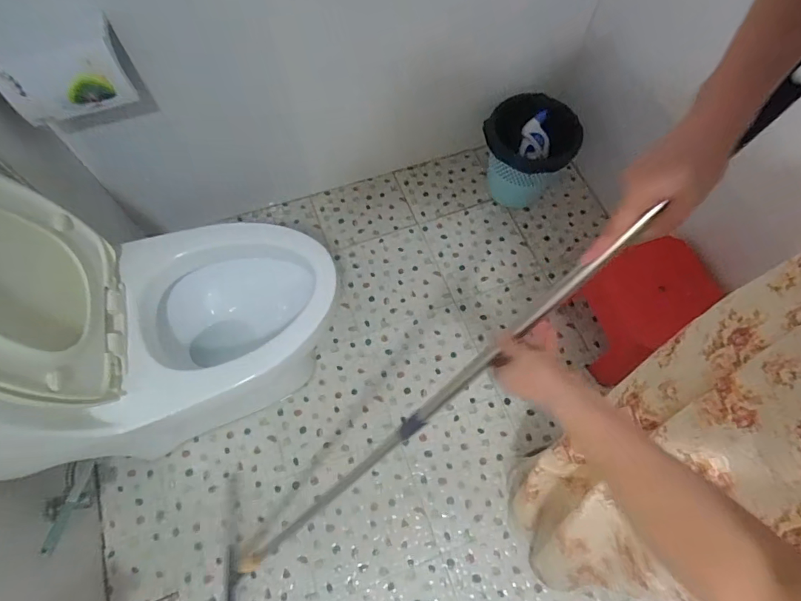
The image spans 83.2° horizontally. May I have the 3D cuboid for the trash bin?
[{"bbox_3d":[0.403,-0.485,1.462,0.279,0.255,0.285,24,69,11],"label":"trash bin"}]

